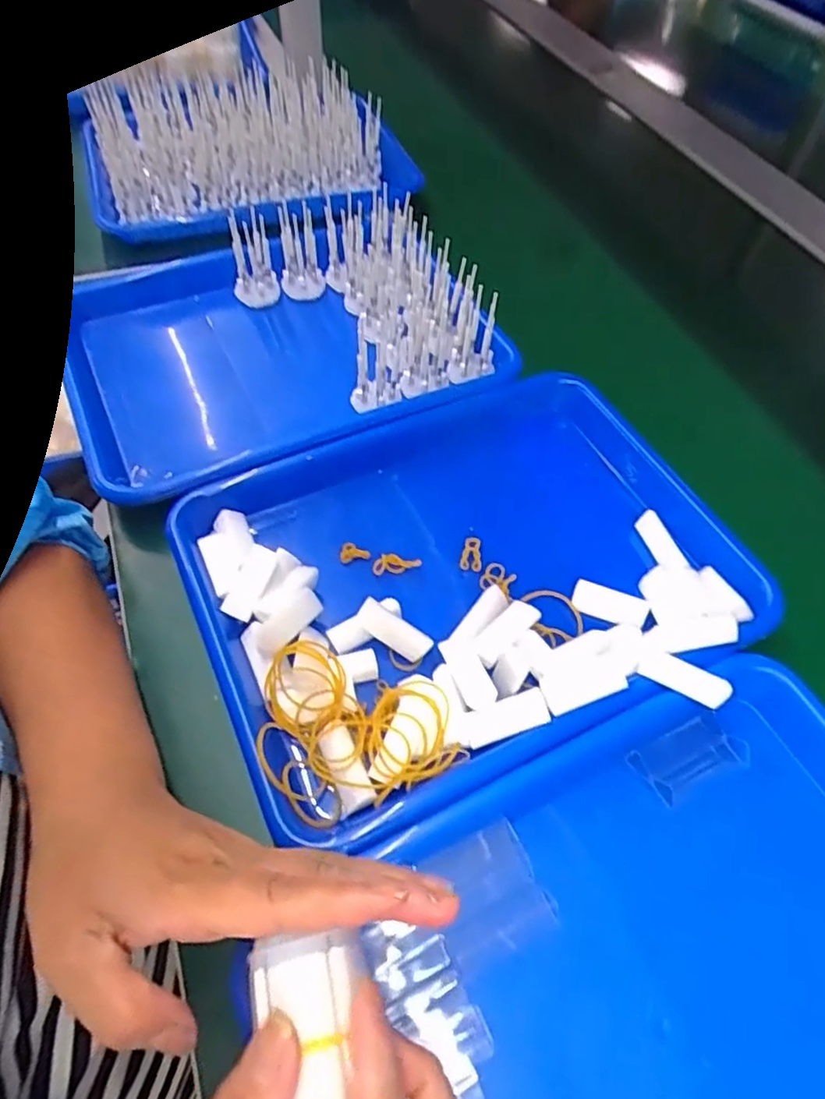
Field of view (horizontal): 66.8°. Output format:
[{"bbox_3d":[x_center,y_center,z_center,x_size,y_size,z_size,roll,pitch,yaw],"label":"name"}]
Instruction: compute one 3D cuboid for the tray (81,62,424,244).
[{"bbox_3d":[-0.175,-0.427,0.655,0.314,0.066,0.208,-18,59,-14],"label":"tray"}]

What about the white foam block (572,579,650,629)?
[{"bbox_3d":[0.126,0.035,0.396,0.046,0.011,0.015,20,58,10],"label":"white foam block"}]

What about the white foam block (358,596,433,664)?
[{"bbox_3d":[-0.011,0.048,0.372,0.047,0.017,0.014,36,60,-3],"label":"white foam block"}]

